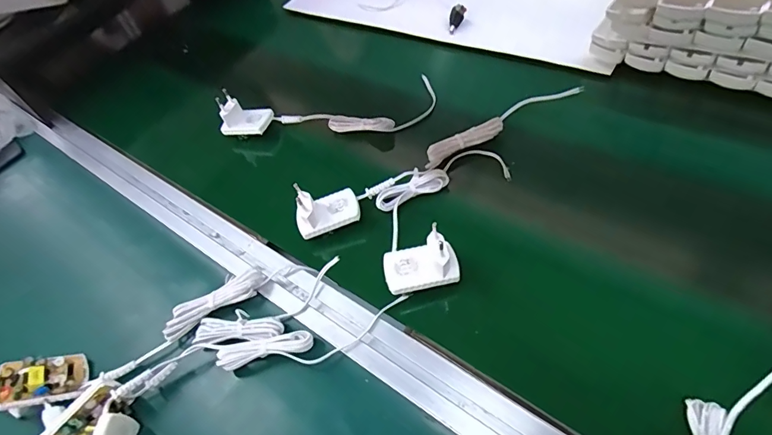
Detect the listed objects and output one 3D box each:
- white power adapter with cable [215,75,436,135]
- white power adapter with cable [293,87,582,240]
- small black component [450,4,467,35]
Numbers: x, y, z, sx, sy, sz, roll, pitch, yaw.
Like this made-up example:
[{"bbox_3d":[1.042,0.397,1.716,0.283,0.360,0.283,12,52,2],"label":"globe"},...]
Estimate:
[{"bbox_3d":[-0.078,-0.122,0.519,0.248,0.047,0.061,1,55,6],"label":"white power adapter with cable"},{"bbox_3d":[0.061,-0.063,0.447,0.321,0.033,0.046,-24,56,-12],"label":"white power adapter with cable"},{"bbox_3d":[0.094,-0.264,0.594,0.018,0.013,0.039,21,98,19],"label":"small black component"}]

